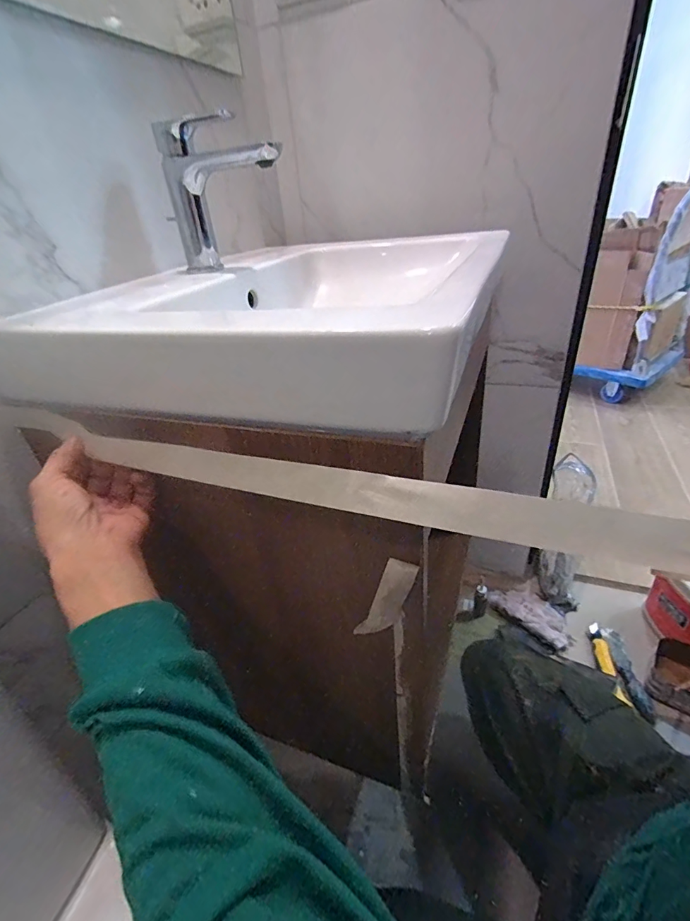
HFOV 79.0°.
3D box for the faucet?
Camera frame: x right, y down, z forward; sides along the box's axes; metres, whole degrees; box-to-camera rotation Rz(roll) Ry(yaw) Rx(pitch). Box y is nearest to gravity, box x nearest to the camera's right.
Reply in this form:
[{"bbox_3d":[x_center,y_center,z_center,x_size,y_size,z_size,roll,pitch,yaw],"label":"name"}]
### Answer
[{"bbox_3d":[-0.146,-0.317,0.505,0.148,0.153,0.037,10,36,24],"label":"faucet"}]

